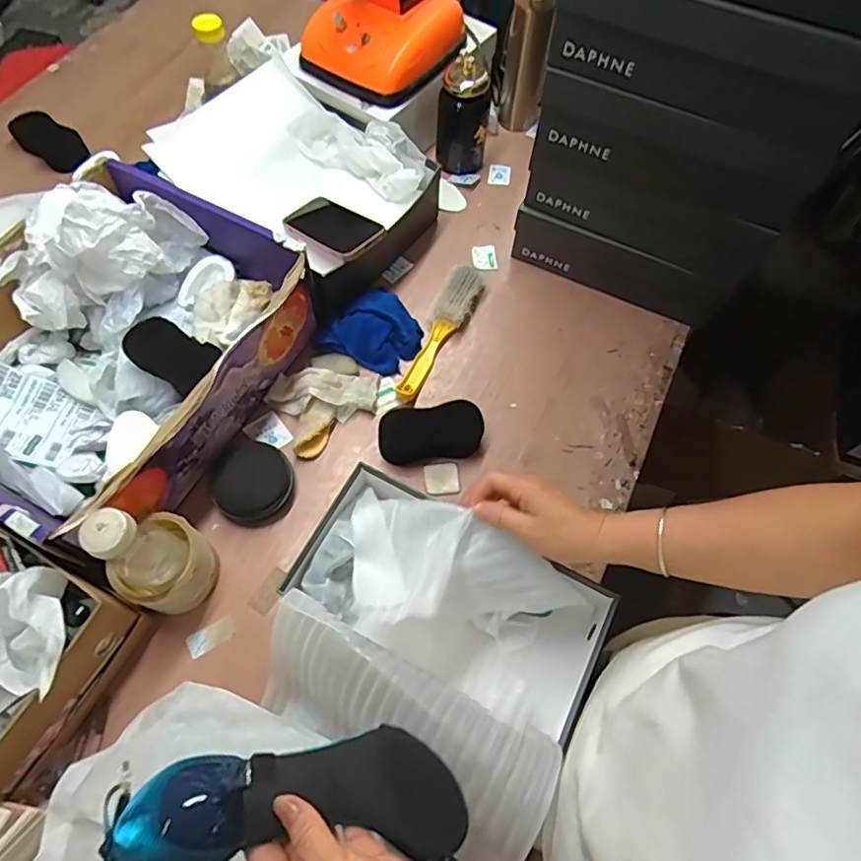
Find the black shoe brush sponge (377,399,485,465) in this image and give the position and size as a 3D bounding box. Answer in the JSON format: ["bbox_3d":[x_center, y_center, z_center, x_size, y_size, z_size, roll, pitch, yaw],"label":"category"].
[{"bbox_3d":[0.000,0.002,0.701,0.126,0.033,0.060,-9,65,-7],"label":"black shoe brush sponge"}]

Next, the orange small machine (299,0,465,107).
[{"bbox_3d":[-0.069,-0.608,0.775,0.189,0.200,0.191,24,65,9],"label":"orange small machine"}]

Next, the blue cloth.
[{"bbox_3d":[-0.075,-0.134,0.764,0.112,0.040,0.120,38,68,15],"label":"blue cloth"}]

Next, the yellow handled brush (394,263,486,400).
[{"bbox_3d":[0.012,-0.136,0.771,0.054,0.035,0.225,23,65,9],"label":"yellow handled brush"}]

